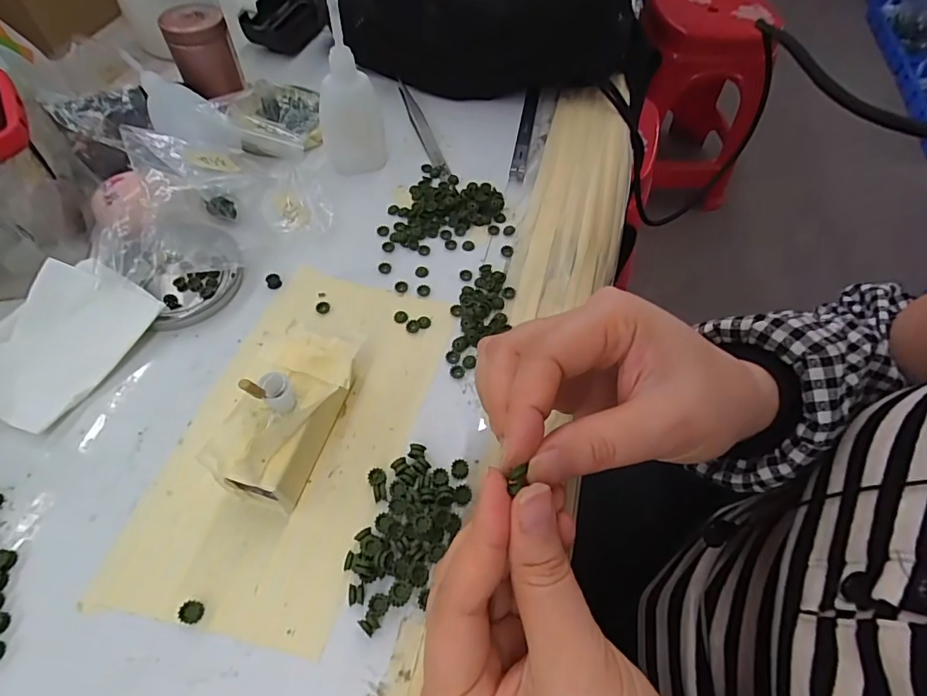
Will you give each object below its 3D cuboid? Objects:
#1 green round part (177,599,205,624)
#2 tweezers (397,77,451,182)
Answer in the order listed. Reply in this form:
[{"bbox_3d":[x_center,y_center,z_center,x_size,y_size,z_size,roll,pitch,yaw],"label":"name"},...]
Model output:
[{"bbox_3d":[-0.115,0.112,0.209,0.008,0.006,0.008,1,57,-2],"label":"green round part"},{"bbox_3d":[-0.035,-0.180,0.396,0.012,0.005,0.131,-16,59,-12],"label":"tweezers"}]

